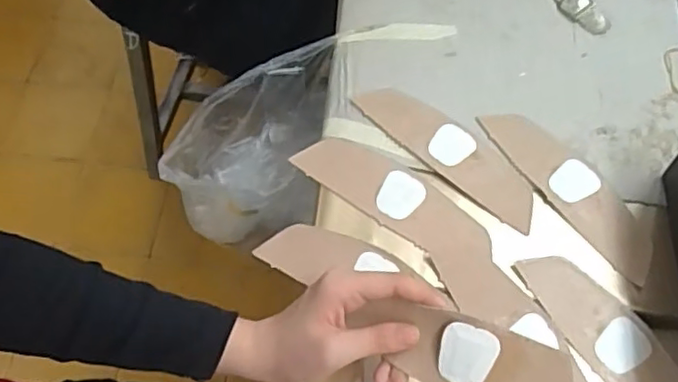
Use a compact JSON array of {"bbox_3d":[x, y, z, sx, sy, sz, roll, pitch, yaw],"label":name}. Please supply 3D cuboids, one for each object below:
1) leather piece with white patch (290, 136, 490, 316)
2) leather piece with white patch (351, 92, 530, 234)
[{"bbox_3d":[0.056,0.012,0.500,0.187,0.004,0.062,37,68,18],"label":"leather piece with white patch"},{"bbox_3d":[0.092,-0.035,0.525,0.170,0.006,0.048,37,68,18],"label":"leather piece with white patch"}]

